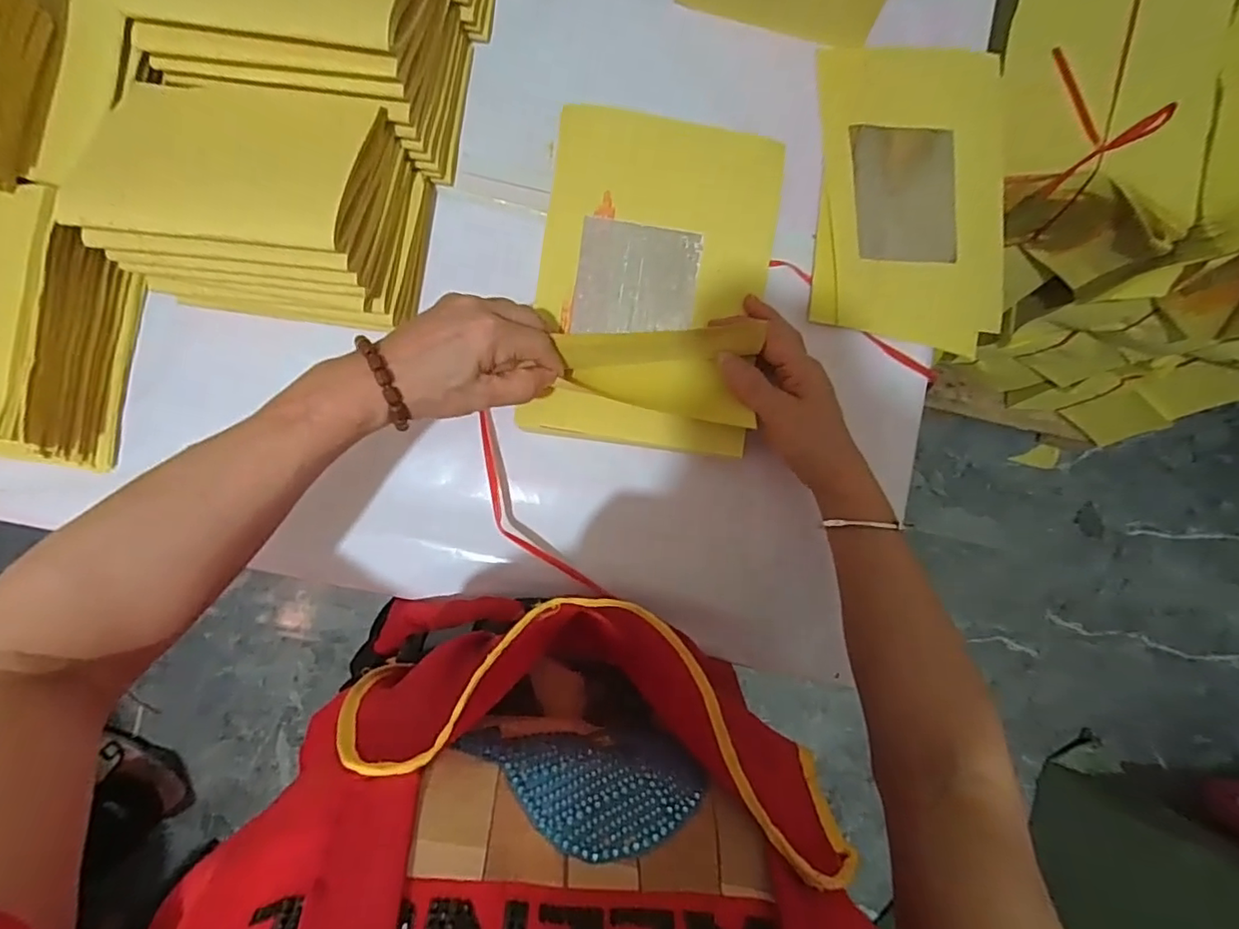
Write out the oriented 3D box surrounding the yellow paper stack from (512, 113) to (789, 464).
[{"bbox_3d":[0.024,-0.127,0.412,0.155,0.030,0.223,8,86,-3],"label":"yellow paper stack"}]

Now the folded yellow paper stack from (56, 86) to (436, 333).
[{"bbox_3d":[-0.232,-0.172,0.389,0.181,0.101,0.128,9,86,-3],"label":"folded yellow paper stack"}]

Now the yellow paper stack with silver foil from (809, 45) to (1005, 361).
[{"bbox_3d":[0.233,-0.216,0.479,0.158,0.015,0.237,3,87,-8],"label":"yellow paper stack with silver foil"}]

